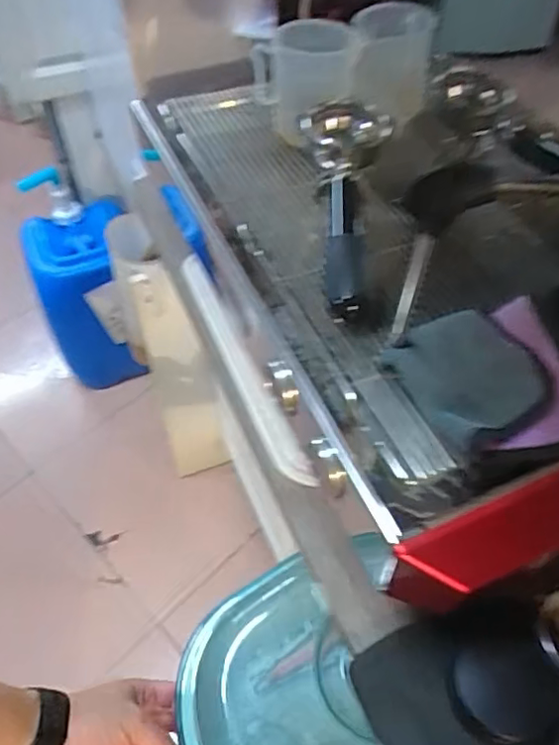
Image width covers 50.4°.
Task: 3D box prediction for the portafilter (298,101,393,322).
[{"bbox_3d":[0.052,-0.124,0.463,0.065,0.054,0.194,0,67,2],"label":"portafilter"}]

